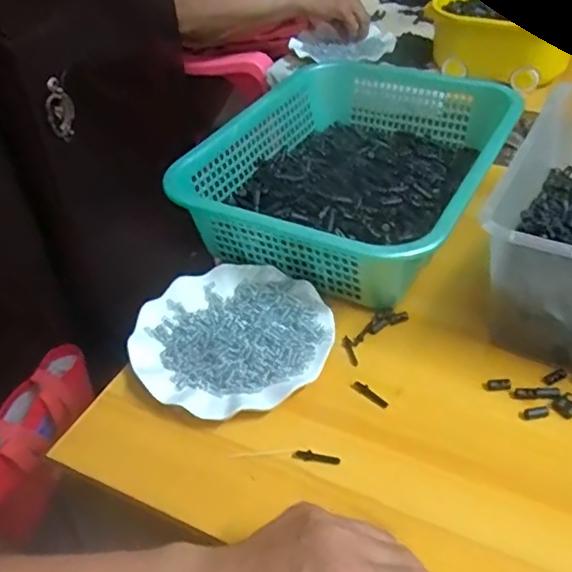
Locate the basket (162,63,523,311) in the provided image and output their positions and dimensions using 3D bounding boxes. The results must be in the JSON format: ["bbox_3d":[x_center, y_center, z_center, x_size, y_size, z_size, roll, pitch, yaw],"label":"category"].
[{"bbox_3d":[0.086,-0.150,0.701,0.288,0.078,0.381,19,46,23],"label":"basket"}]

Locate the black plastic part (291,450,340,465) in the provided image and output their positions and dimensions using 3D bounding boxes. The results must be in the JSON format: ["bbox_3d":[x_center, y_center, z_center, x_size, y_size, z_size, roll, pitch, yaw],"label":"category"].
[{"bbox_3d":[0.024,0.134,0.474,0.037,0.004,0.008,5,42,9],"label":"black plastic part"}]

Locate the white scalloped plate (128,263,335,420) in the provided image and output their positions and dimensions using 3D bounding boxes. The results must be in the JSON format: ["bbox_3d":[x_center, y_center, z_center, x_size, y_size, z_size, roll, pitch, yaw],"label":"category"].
[{"bbox_3d":[-0.052,0.047,0.560,0.176,0.022,0.172,-2,42,1],"label":"white scalloped plate"}]

